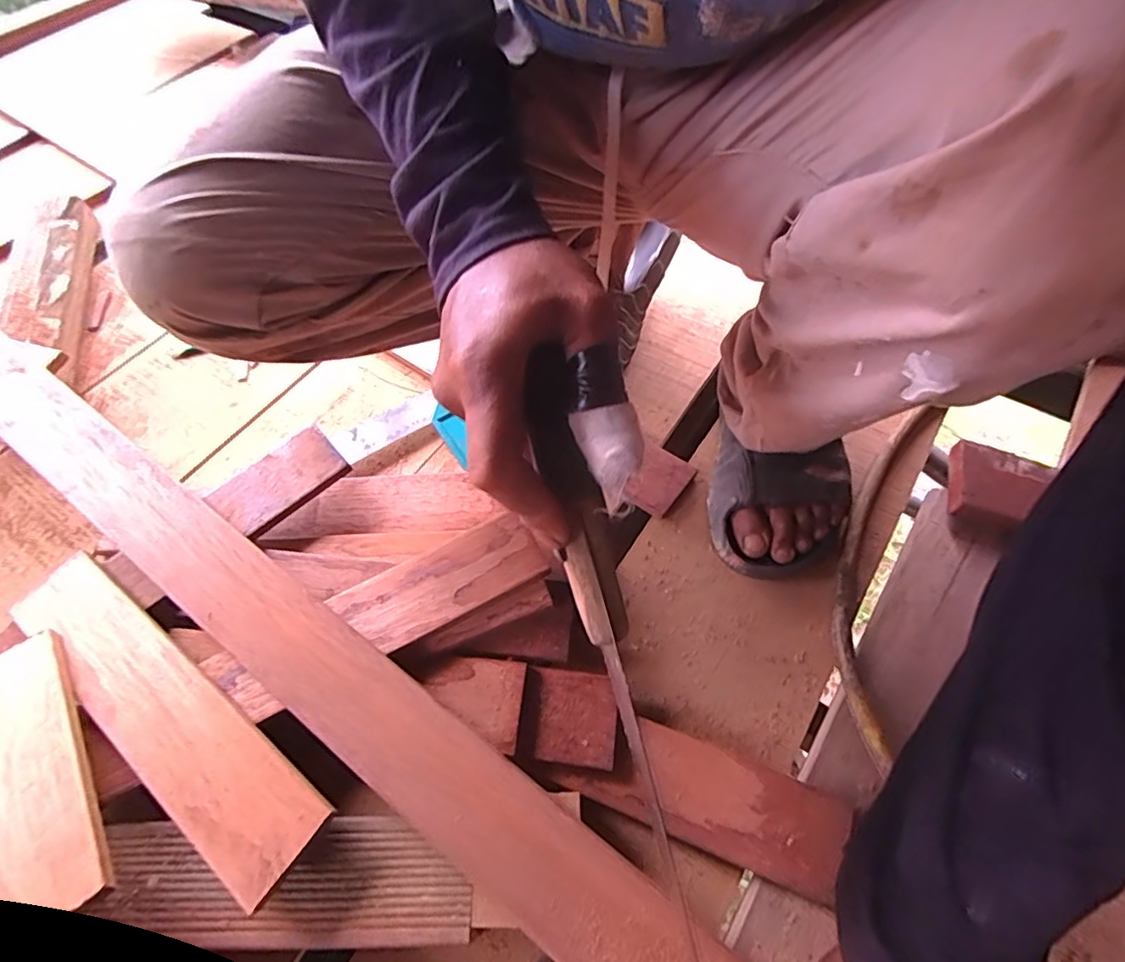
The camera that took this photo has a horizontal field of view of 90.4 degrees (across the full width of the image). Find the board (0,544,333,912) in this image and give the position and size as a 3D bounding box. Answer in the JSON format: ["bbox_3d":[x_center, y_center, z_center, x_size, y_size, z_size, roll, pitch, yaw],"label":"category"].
[{"bbox_3d":[-0.288,0.160,0.392,0.302,0.016,0.070,31,65,19],"label":"board"}]

